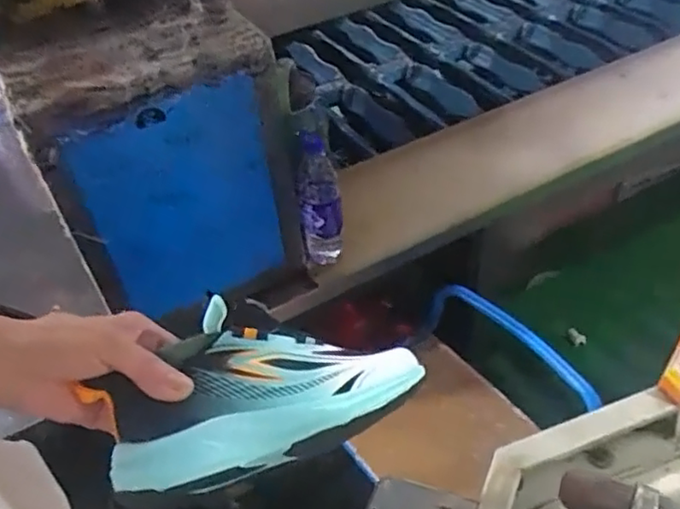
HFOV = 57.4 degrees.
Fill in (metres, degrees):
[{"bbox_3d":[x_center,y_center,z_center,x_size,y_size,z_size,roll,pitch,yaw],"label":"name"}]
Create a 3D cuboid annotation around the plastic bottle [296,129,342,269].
[{"bbox_3d":[-0.032,-0.080,0.958,0.065,0.206,0.075,-9,44,-3],"label":"plastic bottle"}]

